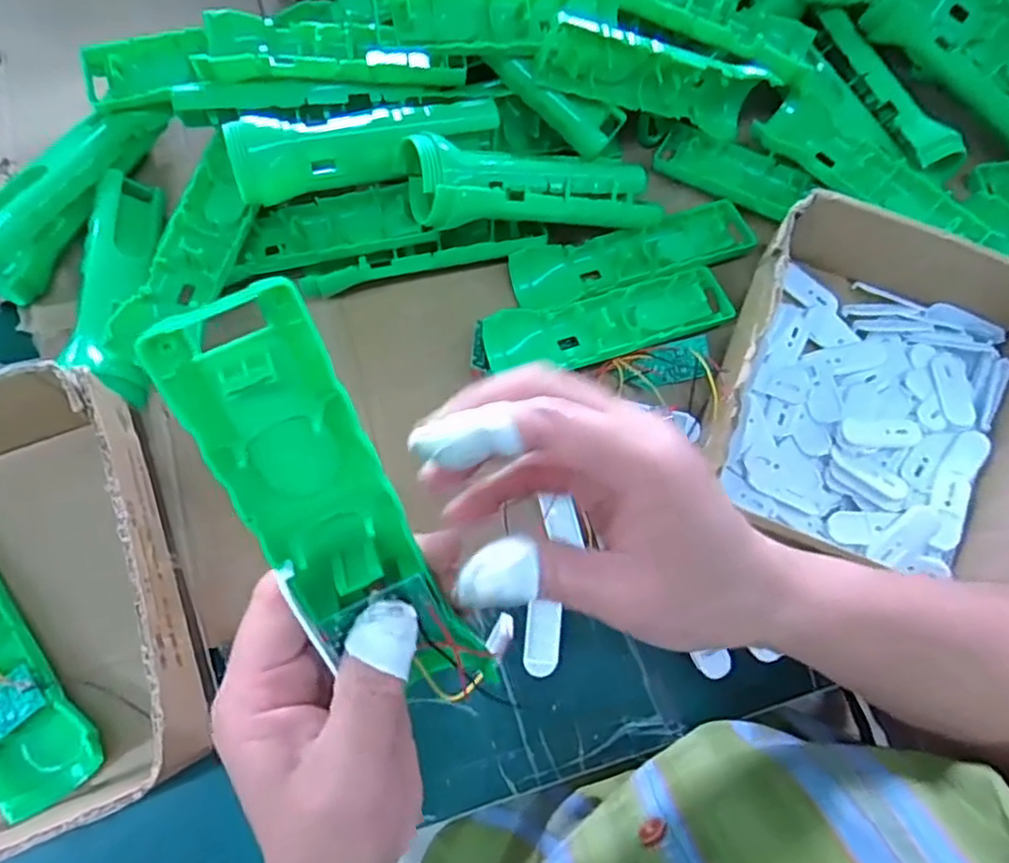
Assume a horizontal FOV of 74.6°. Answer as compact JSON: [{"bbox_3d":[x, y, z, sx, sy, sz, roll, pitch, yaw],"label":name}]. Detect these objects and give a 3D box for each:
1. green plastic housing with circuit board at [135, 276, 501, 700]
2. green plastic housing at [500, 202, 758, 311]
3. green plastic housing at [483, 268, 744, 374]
[{"bbox_3d":[-0.049,0.030,0.203,0.045,0.018,0.148,-29,115,-6],"label":"green plastic housing with circuit board"},{"bbox_3d":[0.087,-0.118,0.440,0.163,0.015,0.044,-18,76,-7],"label":"green plastic housing"},{"bbox_3d":[0.069,-0.068,0.418,0.160,0.031,0.045,-18,76,-7],"label":"green plastic housing"}]

